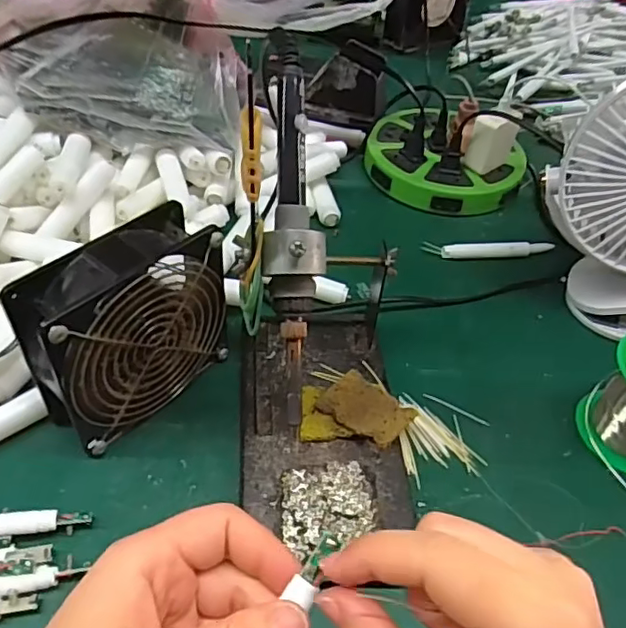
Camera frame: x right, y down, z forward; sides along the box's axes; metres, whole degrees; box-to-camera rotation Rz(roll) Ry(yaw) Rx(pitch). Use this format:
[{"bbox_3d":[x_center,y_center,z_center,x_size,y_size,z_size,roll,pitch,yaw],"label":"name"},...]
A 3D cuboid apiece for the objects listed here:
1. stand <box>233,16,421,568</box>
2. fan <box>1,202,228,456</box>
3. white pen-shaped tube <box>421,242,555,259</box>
[{"bbox_3d":[0.018,0.000,0.331,0.104,0.196,0.184,4,45,-2],"label":"stand"},{"bbox_3d":[-0.115,0.010,0.359,0.048,0.113,0.129,33,51,24],"label":"fan"},{"bbox_3d":[0.162,-0.059,0.525,0.118,0.007,0.013,-3,47,-9],"label":"white pen-shaped tube"}]

